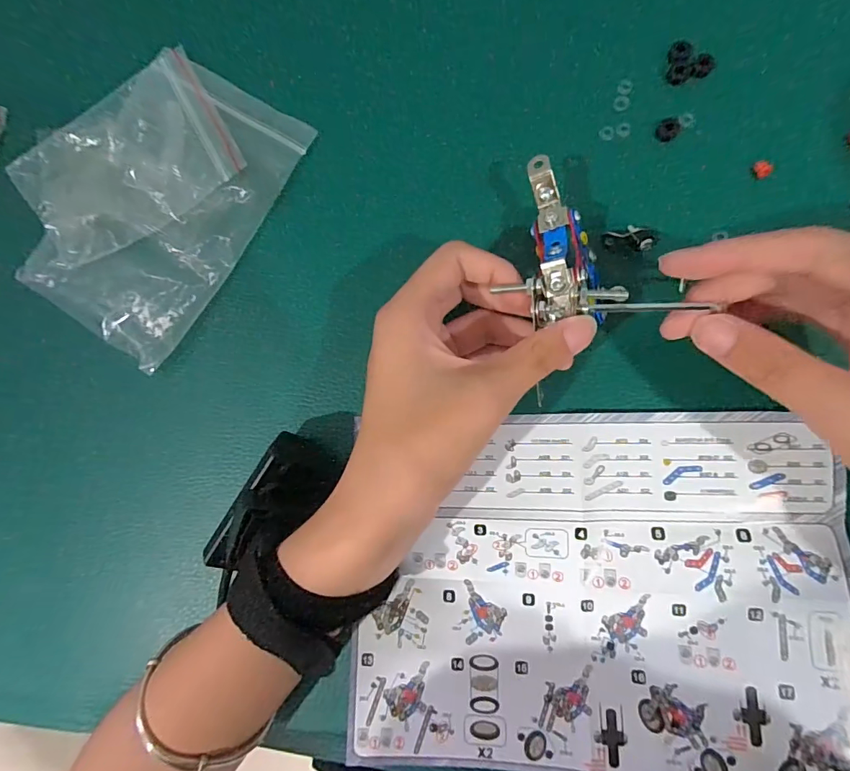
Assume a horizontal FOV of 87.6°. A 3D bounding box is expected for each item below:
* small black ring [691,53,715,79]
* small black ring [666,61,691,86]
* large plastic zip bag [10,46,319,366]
[{"bbox_3d":[0.139,-0.160,0.221,0.009,0.004,0.011,37,93,8],"label":"small black ring"},{"bbox_3d":[0.128,-0.157,0.224,0.010,0.004,0.010,0,87,8],"label":"small black ring"},{"bbox_3d":[-0.164,-0.110,0.256,0.136,0.010,0.161,34,92,9],"label":"large plastic zip bag"}]

